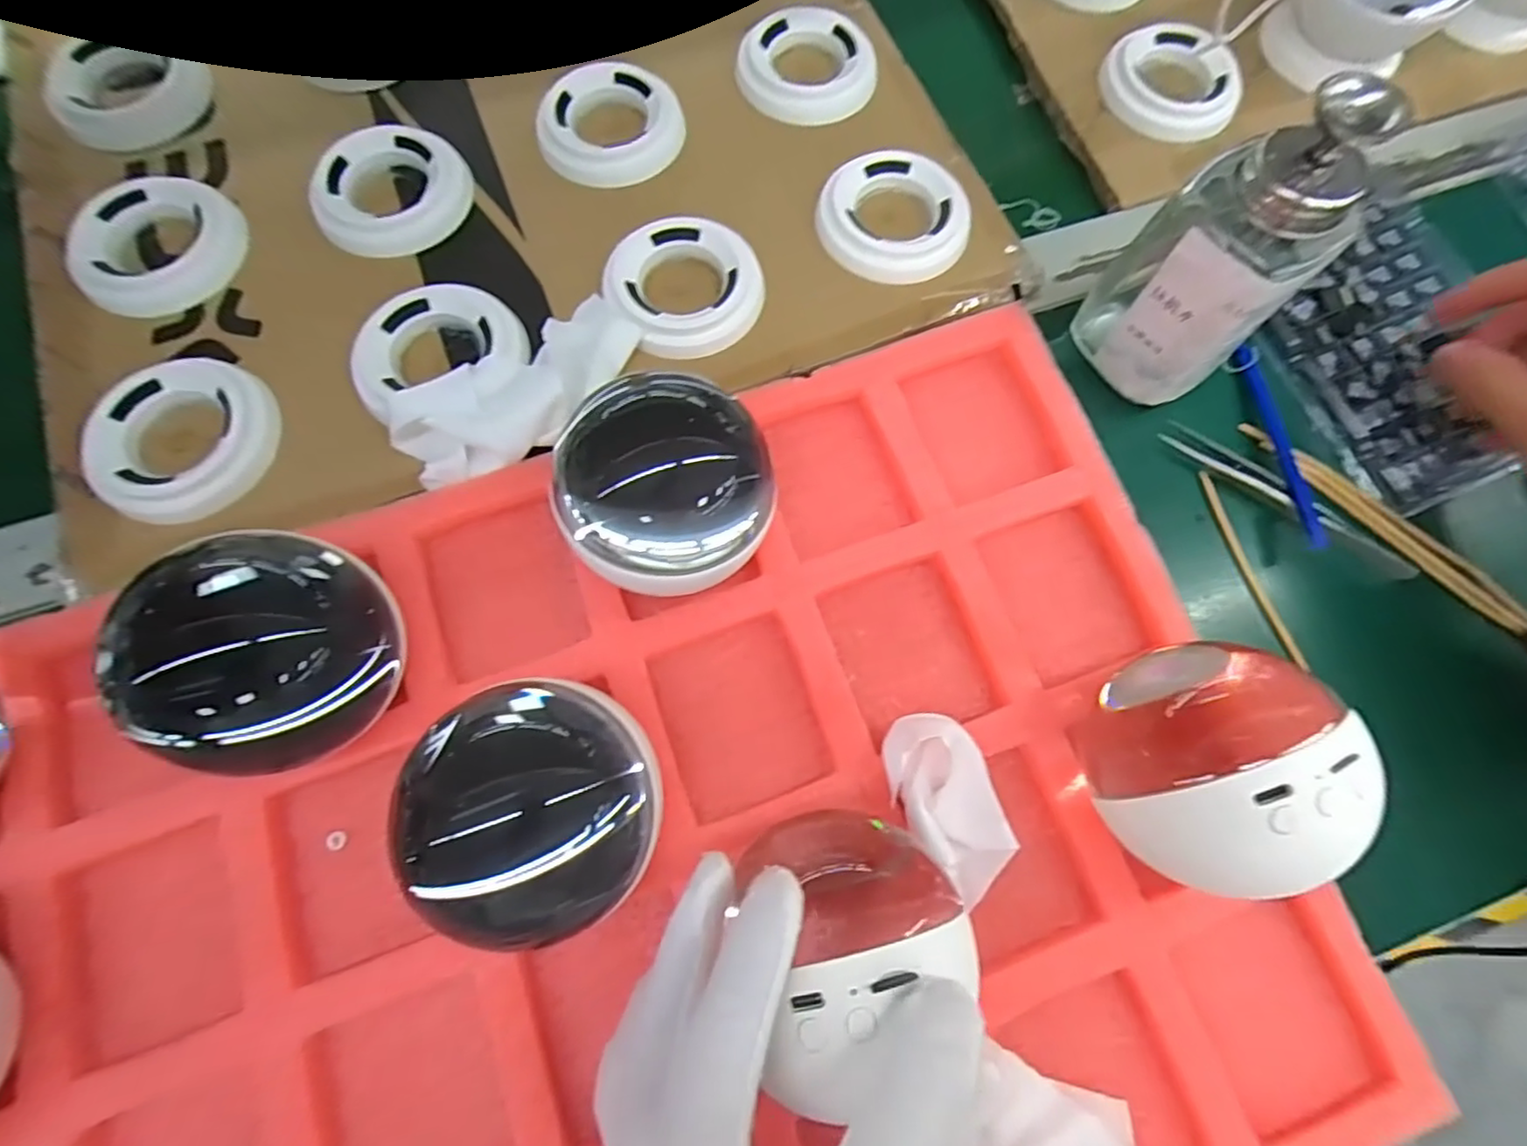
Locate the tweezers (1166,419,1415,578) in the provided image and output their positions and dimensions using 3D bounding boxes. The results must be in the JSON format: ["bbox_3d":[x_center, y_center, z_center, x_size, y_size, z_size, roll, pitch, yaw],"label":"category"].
[{"bbox_3d":[0.235,-0.034,0.290,0.116,0.011,0.019,29,76,6],"label":"tweezers"}]

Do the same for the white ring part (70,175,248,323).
[{"bbox_3d":[-0.278,-0.151,0.297,0.069,0.015,0.071,0,74,-1],"label":"white ring part"}]

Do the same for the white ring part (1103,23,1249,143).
[{"bbox_3d":[0.219,-0.262,0.347,0.071,0.014,0.071,0,74,-1],"label":"white ring part"}]

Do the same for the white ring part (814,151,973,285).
[{"bbox_3d":[0.062,-0.168,0.309,0.071,0.013,0.066,0,74,-1],"label":"white ring part"}]

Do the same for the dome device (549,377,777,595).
[{"bbox_3d":[-0.032,-0.025,0.231,0.074,0.061,0.066,-19,76,-7],"label":"dome device"}]

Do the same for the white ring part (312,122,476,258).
[{"bbox_3d":[-0.177,-0.183,0.310,0.067,0.014,0.070,0,74,-1],"label":"white ring part"}]

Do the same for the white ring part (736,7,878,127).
[{"bbox_3d":[0.021,-0.263,0.337,0.069,0.013,0.069,0,74,-1],"label":"white ring part"}]

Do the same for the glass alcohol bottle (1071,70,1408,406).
[{"bbox_3d":[0.185,-0.129,0.252,0.064,0.112,0.063,-38,79,-11],"label":"glass alcohol bottle"}]

